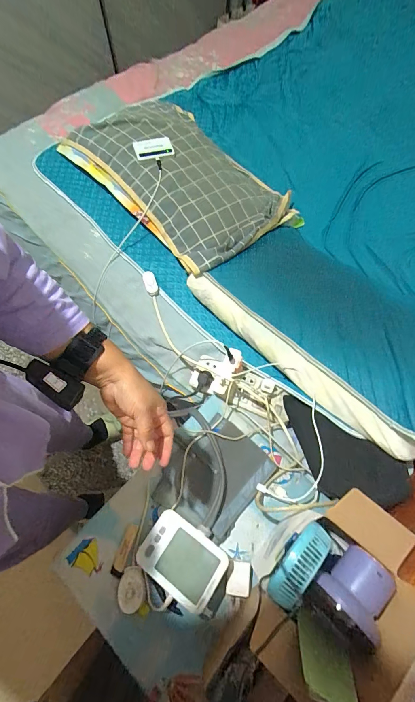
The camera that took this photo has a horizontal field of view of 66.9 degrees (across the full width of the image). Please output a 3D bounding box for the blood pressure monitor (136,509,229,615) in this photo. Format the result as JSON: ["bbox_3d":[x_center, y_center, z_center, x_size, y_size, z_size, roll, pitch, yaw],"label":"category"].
[{"bbox_3d":[-0.041,0.339,0.517,0.132,0.047,0.097,32,72,13],"label":"blood pressure monitor"}]

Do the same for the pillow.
[{"bbox_3d":[-0.075,-0.500,0.882,0.403,0.122,0.632,-39,72,-14],"label":"pillow"}]

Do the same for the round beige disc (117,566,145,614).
[{"bbox_3d":[-0.124,0.389,0.514,0.042,0.011,0.058,7,50,7],"label":"round beige disc"}]

